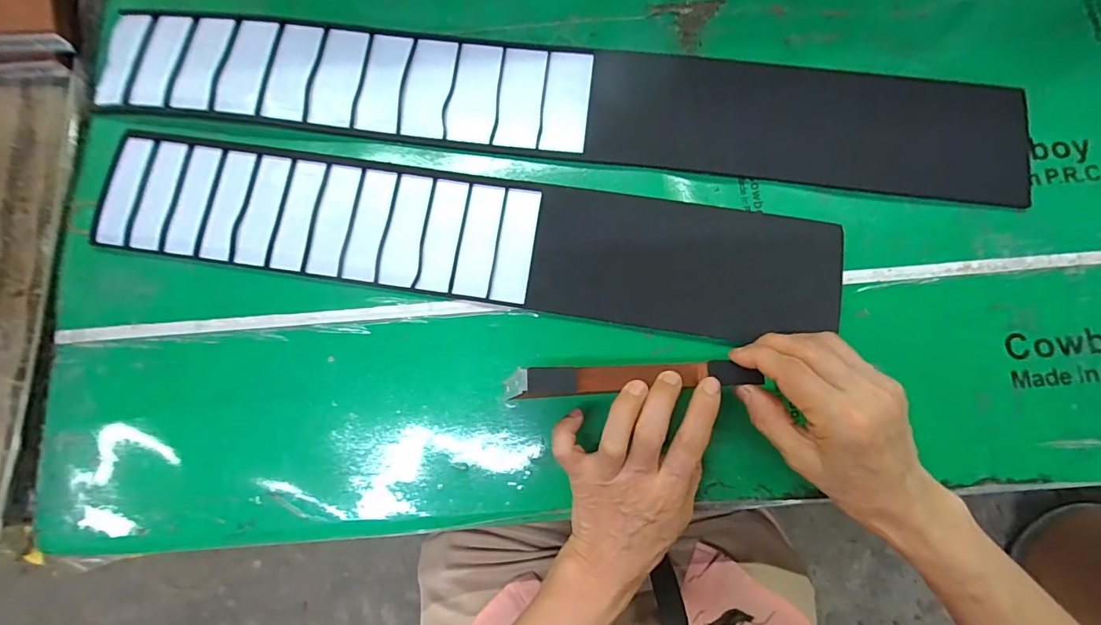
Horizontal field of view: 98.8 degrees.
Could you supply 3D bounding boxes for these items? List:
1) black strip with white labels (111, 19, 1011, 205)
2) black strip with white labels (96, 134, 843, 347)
[{"bbox_3d":[-0.004,-0.170,0.374,0.721,0.009,0.100,6,80,2],"label":"black strip with white labels"},{"bbox_3d":[-0.069,-0.059,0.358,0.552,0.007,0.096,8,81,2],"label":"black strip with white labels"}]

